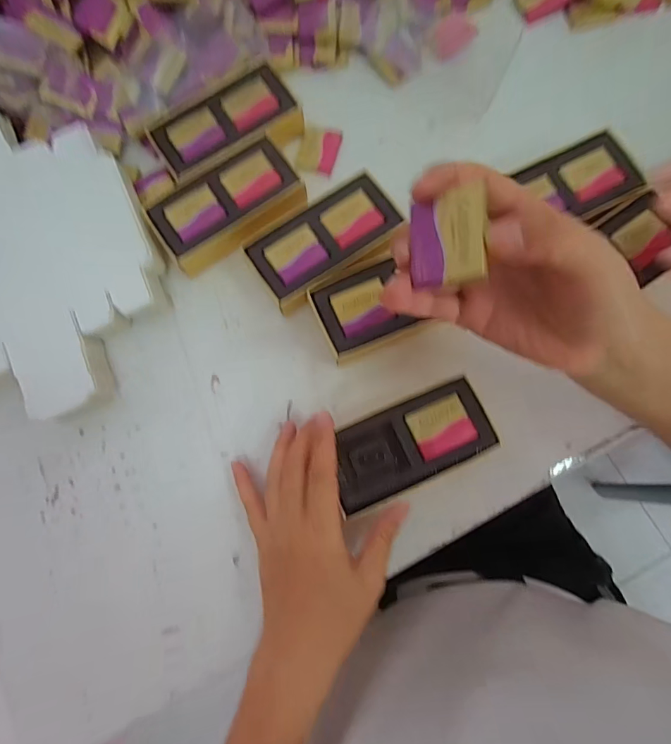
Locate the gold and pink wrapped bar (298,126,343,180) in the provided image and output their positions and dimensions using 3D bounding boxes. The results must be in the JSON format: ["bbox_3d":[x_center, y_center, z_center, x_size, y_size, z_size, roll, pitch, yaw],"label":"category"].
[{"bbox_3d":[-0.014,-0.186,0.344,0.030,0.005,0.043,13,81,3],"label":"gold and pink wrapped bar"}]

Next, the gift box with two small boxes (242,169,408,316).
[{"bbox_3d":[-0.006,-0.097,0.315,0.111,0.030,0.063,-33,82,-4],"label":"gift box with two small boxes"}]

